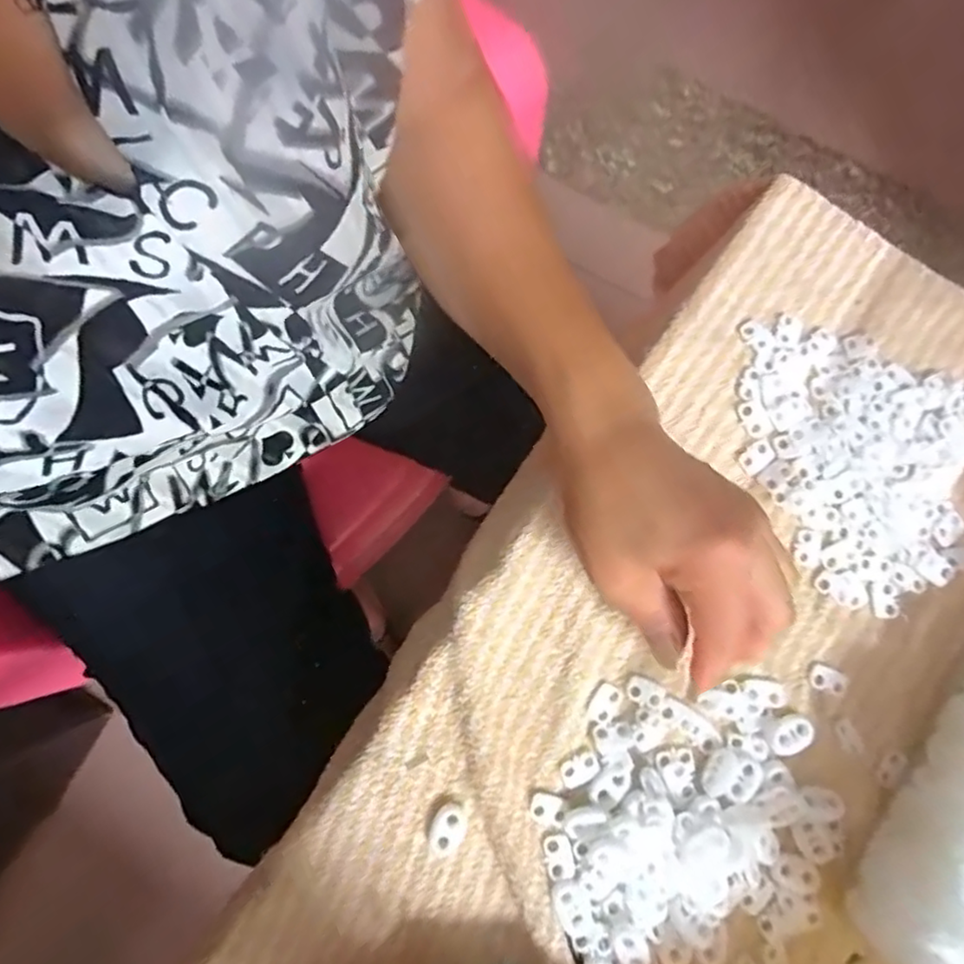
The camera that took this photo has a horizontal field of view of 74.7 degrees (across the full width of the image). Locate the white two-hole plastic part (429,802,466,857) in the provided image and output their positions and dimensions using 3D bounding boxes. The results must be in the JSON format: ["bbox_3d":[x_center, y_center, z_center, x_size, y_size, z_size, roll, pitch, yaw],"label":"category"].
[{"bbox_3d":[-0.016,0.161,0.292,0.015,0.004,0.021,30,81,1],"label":"white two-hole plastic part"}]

